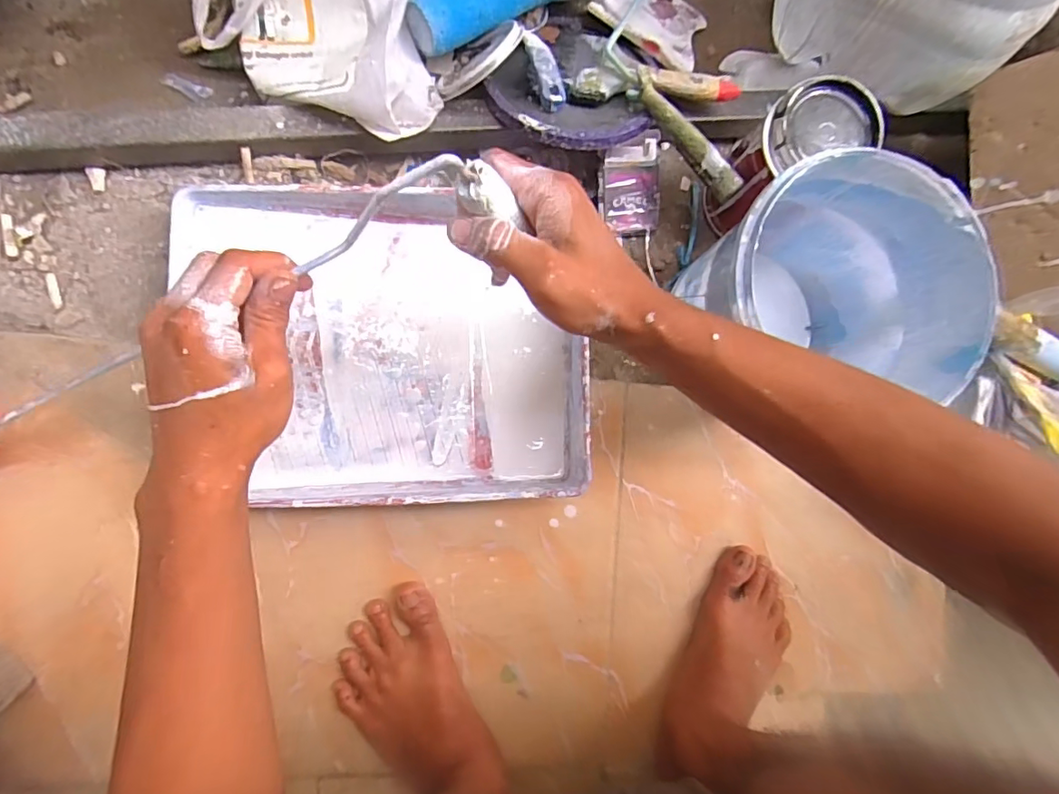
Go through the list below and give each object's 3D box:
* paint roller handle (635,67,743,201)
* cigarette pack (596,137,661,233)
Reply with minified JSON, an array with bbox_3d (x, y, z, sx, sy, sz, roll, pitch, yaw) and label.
[{"bbox_3d":[0.148,-0.248,0.494,0.021,0.031,0.145,-37,89,-7],"label":"paint roller handle"},{"bbox_3d":[0.103,-0.218,0.556,0.064,0.025,0.088,-6,89,-9],"label":"cigarette pack"}]

